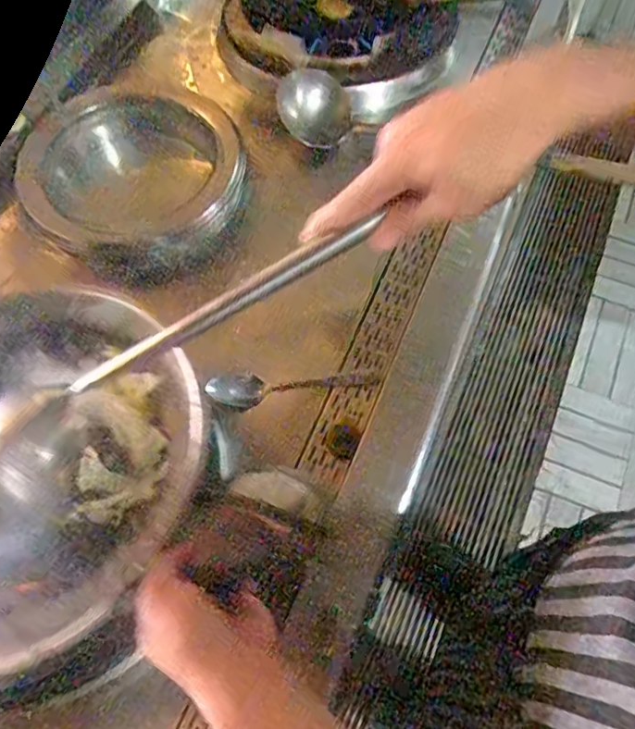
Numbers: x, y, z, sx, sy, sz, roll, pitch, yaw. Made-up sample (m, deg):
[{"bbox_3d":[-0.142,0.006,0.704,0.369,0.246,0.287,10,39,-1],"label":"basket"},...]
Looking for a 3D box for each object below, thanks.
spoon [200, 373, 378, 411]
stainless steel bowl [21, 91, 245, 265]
[{"bbox_3d":[-0.030,0.023,0.684,0.192,0.026,0.041,-8,62,-5],"label":"spoon"},{"bbox_3d":[-0.261,-0.265,0.821,0.296,0.067,0.283,20,78,-10],"label":"stainless steel bowl"}]

